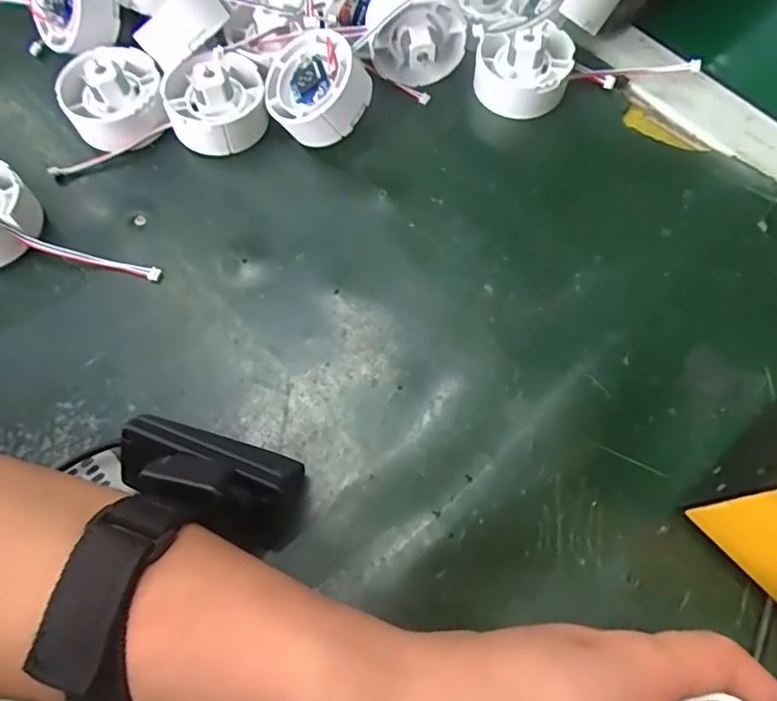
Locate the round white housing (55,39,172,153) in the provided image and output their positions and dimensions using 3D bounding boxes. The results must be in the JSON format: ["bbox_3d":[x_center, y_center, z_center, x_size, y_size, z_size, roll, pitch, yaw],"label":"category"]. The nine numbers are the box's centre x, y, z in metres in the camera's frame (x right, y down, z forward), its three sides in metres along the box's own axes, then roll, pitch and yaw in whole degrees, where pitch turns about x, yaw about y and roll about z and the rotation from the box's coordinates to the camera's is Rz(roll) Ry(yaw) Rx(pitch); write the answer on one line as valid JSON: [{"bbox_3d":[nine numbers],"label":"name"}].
[{"bbox_3d":[-0.150,-0.140,0.324,0.056,0.036,0.056,0,67,0],"label":"round white housing"}]

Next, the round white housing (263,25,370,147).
[{"bbox_3d":[-0.039,-0.143,0.319,0.053,0.031,0.053,-6,74,22],"label":"round white housing"}]

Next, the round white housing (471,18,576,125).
[{"bbox_3d":[0.078,-0.162,0.334,0.053,0.033,0.051,0,67,0],"label":"round white housing"}]

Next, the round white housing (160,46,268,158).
[{"bbox_3d":[-0.094,-0.137,0.323,0.053,0.042,0.050,0,67,0],"label":"round white housing"}]

